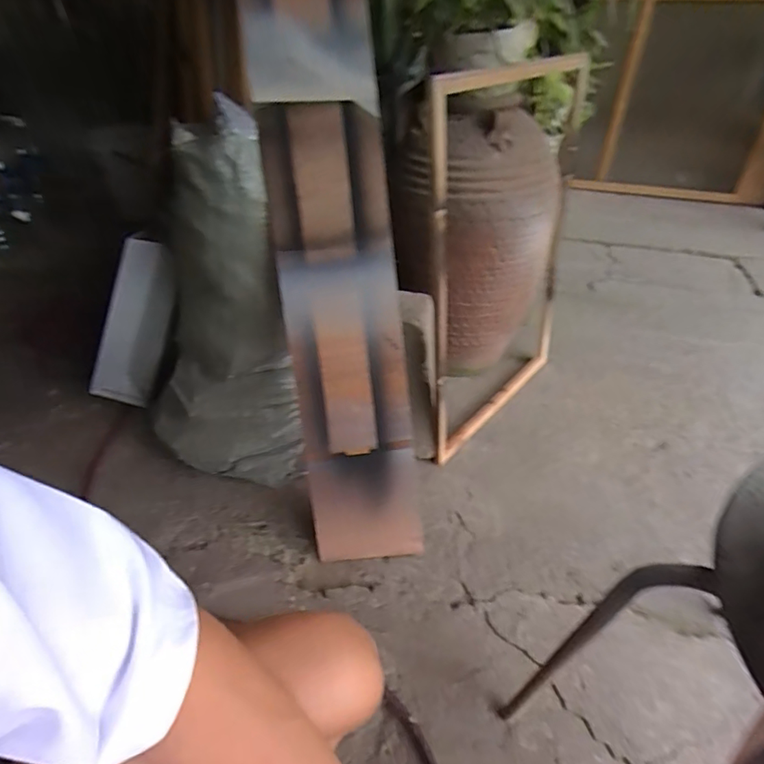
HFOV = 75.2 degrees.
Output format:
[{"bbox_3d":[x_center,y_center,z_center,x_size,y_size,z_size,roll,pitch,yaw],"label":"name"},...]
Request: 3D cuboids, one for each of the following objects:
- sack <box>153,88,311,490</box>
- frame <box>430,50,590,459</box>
[{"bbox_3d":[-0.317,-0.103,0.898,0.267,0.611,0.295,-18,43,-21],"label":"sack"},{"bbox_3d":[0.258,-0.239,1.005,0.038,0.687,0.534,22,42,36],"label":"frame"}]

